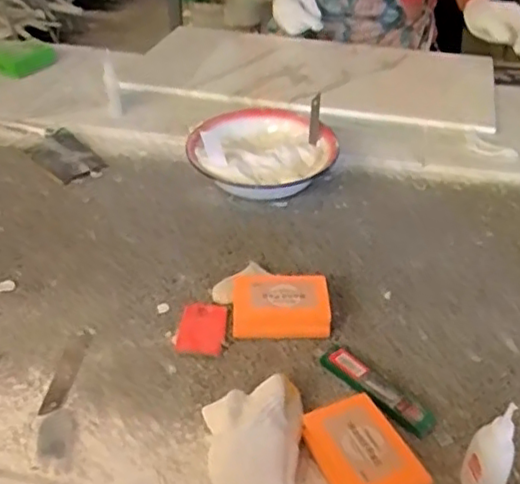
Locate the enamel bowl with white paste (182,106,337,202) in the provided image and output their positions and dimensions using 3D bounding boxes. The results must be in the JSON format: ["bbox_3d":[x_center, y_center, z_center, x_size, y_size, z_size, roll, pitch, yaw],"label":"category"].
[{"bbox_3d":[0.003,-0.114,0.849,0.184,0.063,0.170,-1,36,1],"label":"enamel bowl with white paste"}]

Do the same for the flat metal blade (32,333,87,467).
[{"bbox_3d":[-0.176,0.117,0.595,0.019,0.004,0.096,5,40,4],"label":"flat metal blade"}]

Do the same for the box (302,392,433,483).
[{"bbox_3d":[0.078,0.167,0.503,0.066,0.036,0.097,-15,40,-19],"label":"box"}]

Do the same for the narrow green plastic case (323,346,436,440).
[{"bbox_3d":[0.101,0.128,0.568,0.027,0.014,0.113,-29,45,-32],"label":"narrow green plastic case"}]

